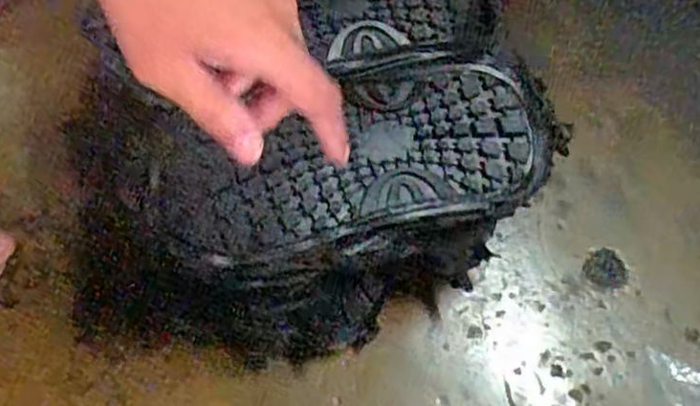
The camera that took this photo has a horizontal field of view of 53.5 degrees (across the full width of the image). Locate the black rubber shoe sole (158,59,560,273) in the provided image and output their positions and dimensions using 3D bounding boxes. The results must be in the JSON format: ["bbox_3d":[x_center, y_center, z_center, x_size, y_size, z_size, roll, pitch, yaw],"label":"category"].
[{"bbox_3d":[0.006,-0.035,0.524,0.299,0.043,0.131,-15,64,-9],"label":"black rubber shoe sole"}]

